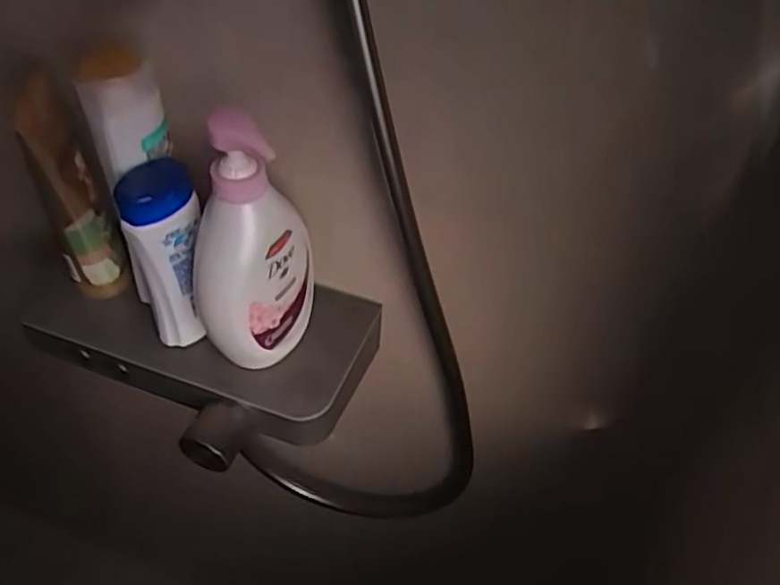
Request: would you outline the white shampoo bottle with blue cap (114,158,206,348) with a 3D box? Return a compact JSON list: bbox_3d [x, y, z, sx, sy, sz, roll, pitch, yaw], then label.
[{"bbox_3d":[-0.169,-0.023,0.520,0.049,0.163,0.049,5,47,2],"label":"white shampoo bottle with blue cap"}]

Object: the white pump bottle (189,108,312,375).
[{"bbox_3d":[-0.104,-0.038,0.490,0.070,0.201,0.081,14,47,10],"label":"white pump bottle"}]

